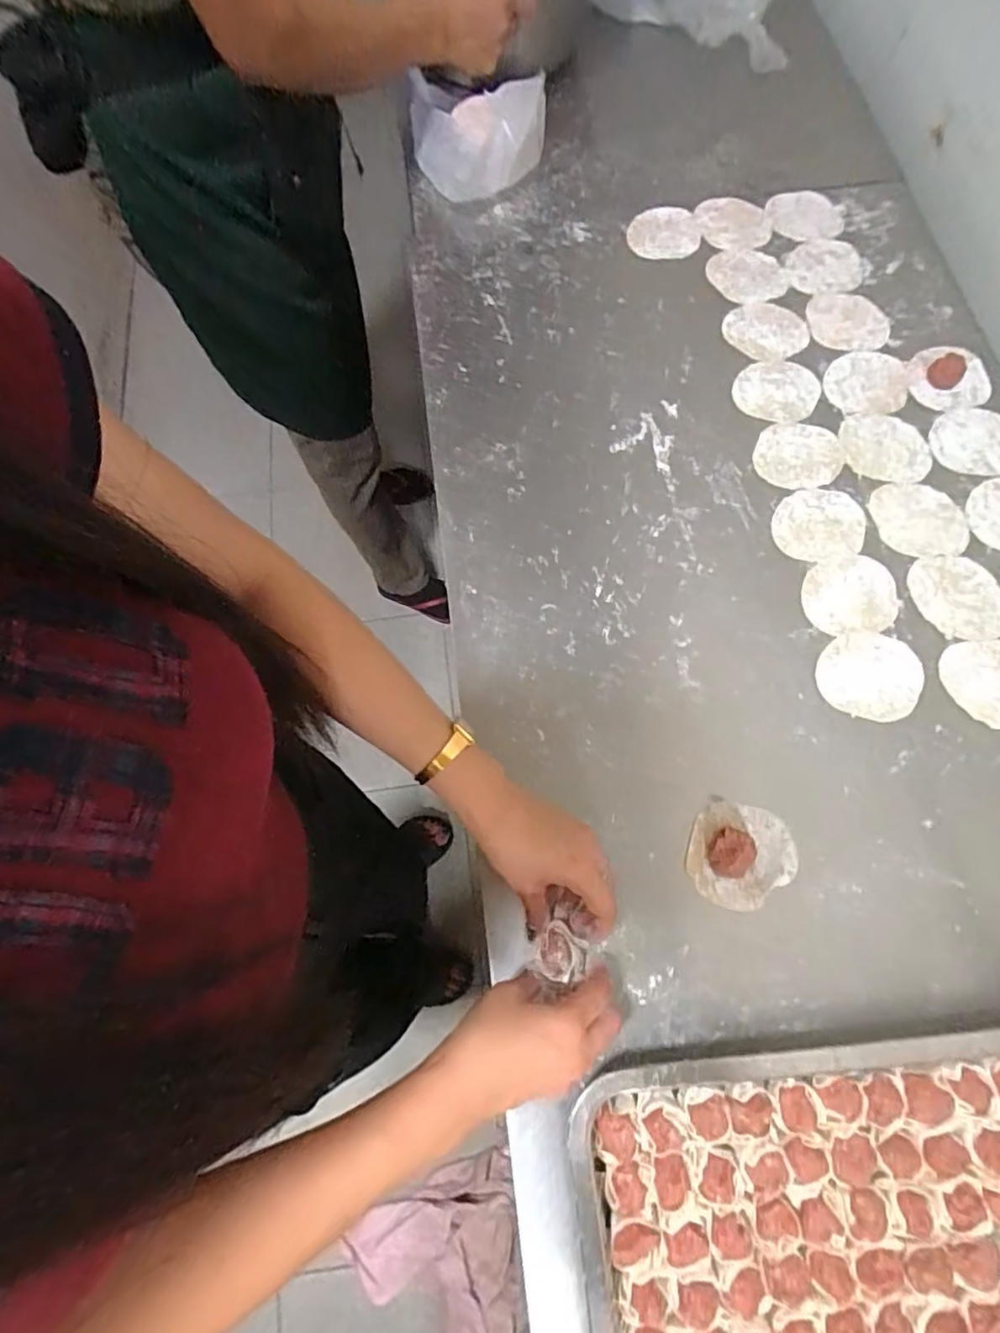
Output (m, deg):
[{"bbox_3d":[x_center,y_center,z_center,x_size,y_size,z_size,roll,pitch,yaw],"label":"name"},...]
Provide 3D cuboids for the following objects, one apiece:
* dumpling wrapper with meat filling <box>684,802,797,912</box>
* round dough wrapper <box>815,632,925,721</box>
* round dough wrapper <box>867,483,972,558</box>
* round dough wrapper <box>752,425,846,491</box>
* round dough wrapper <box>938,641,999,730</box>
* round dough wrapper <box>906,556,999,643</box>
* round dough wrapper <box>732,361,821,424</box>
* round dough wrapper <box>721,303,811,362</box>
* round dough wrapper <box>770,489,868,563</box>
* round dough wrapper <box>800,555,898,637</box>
[{"bbox_3d":[0.192,0.149,0.480,0.081,0.020,0.079,-1,72,2],"label":"dumpling wrapper with meat filling"},{"bbox_3d":[0.323,0.007,0.534,0.086,0.004,0.080,-1,72,2],"label":"round dough wrapper"},{"bbox_3d":[0.403,-0.141,0.587,0.084,0.004,0.079,-1,72,2],"label":"round dough wrapper"},{"bbox_3d":[0.302,-0.214,0.619,0.084,0.004,0.077,-1,72,2],"label":"round dough wrapper"},{"bbox_3d":[0.435,0.015,0.537,0.087,0.004,0.079,1,72,3],"label":"round dough wrapper"},{"bbox_3d":[0.419,-0.062,0.560,0.083,0.004,0.082,-1,72,2],"label":"round dough wrapper"},{"bbox_3d":[0.291,-0.290,0.646,0.083,0.007,0.076,-1,72,2],"label":"round dough wrapper"},{"bbox_3d":[0.293,-0.368,0.674,0.087,0.011,0.069,42,78,14],"label":"round dough wrapper"},{"bbox_3d":[0.308,-0.137,0.590,0.087,0.004,0.076,-12,72,-2],"label":"round dough wrapper"},{"bbox_3d":[0.321,-0.066,0.564,0.084,0.004,0.074,-6,72,0],"label":"round dough wrapper"}]

